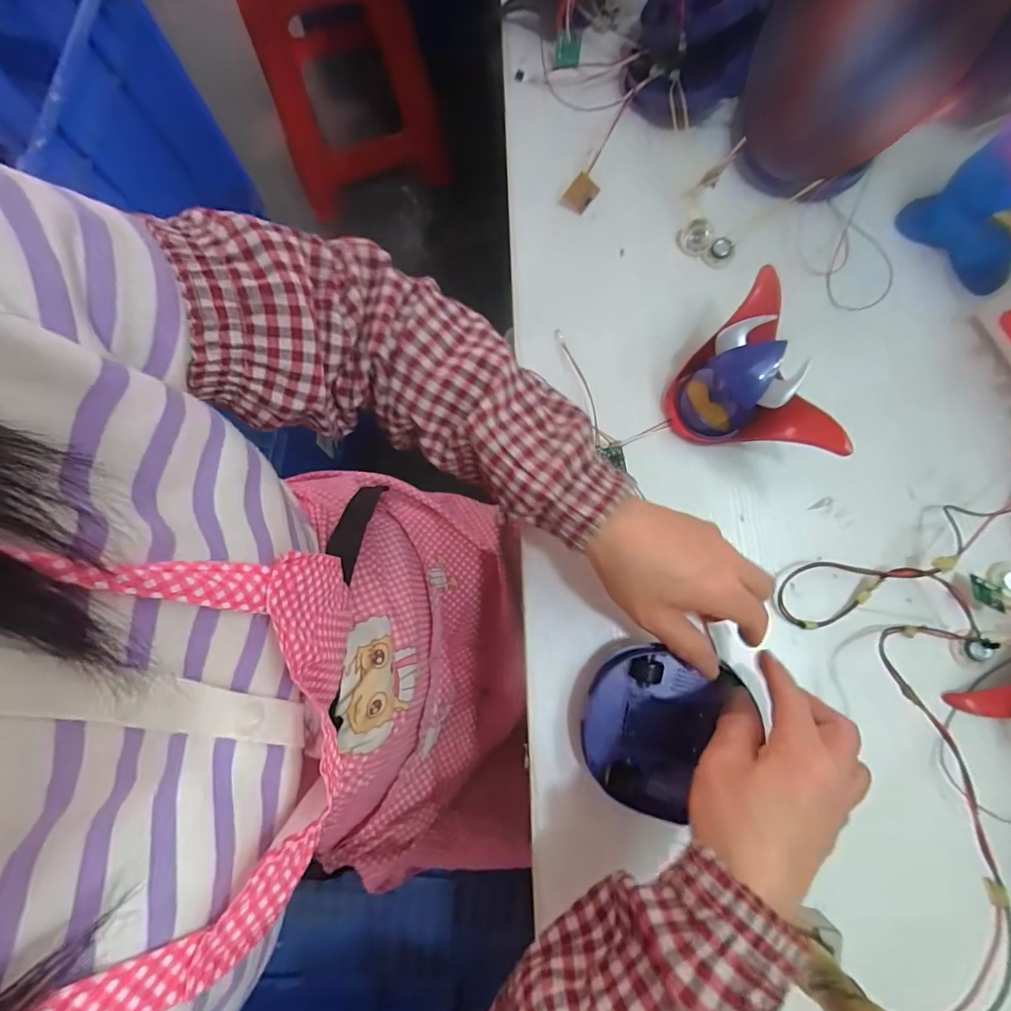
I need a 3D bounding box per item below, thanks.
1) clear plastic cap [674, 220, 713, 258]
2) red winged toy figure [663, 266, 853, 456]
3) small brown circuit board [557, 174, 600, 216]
[{"bbox_3d":[0.156,-0.219,0.414,0.028,0.013,0.023,5,80,2],"label":"clear plastic cap"},{"bbox_3d":[0.164,-0.081,0.354,0.084,0.067,0.130,-17,80,-2],"label":"red winged toy figure"},{"bbox_3d":[0.061,-0.257,0.421,0.022,0.029,0.004,37,42,-12],"label":"small brown circuit board"}]

